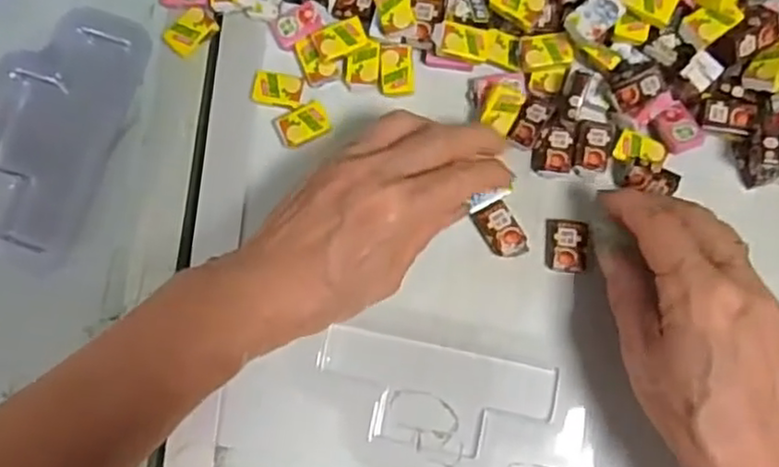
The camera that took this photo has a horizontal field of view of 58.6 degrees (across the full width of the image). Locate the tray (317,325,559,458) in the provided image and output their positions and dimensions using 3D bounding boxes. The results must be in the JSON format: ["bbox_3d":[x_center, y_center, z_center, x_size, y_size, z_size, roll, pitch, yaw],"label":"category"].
[{"bbox_3d":[0.023,0.082,0.345,0.115,0.008,0.050,11,83,5],"label":"tray"}]

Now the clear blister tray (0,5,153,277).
[{"bbox_3d":[-0.183,-0.054,0.369,0.075,0.014,0.139,19,84,6],"label":"clear blister tray"}]

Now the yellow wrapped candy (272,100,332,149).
[{"bbox_3d":[-0.045,-0.057,0.359,0.028,0.004,0.018,-21,81,1],"label":"yellow wrapped candy"}]

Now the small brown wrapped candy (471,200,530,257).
[{"bbox_3d":[0.056,-0.001,0.351,0.018,0.006,0.029,-29,81,0],"label":"small brown wrapped candy"}]

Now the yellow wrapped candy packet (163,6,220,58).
[{"bbox_3d":[-0.107,-0.108,0.372,0.027,0.007,0.017,-42,82,-2],"label":"yellow wrapped candy packet"}]

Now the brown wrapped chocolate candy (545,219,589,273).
[{"bbox_3d":[0.088,0.006,0.348,0.020,0.008,0.026,6,83,5],"label":"brown wrapped chocolate candy"}]

